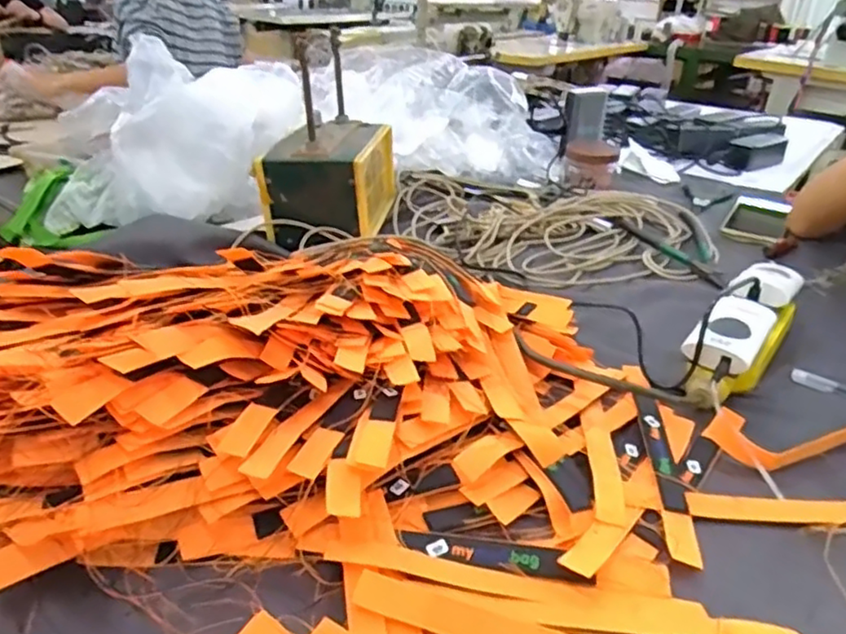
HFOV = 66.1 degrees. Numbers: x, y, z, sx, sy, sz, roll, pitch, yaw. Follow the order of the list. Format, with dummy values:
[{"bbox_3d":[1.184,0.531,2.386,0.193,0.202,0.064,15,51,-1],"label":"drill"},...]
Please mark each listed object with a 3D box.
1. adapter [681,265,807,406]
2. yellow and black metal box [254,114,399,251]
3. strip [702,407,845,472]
[{"bbox_3d":[0.302,0.008,0.607,0.057,0.072,0.232,23,35,33],"label":"adapter"},{"bbox_3d":[-0.122,-0.182,0.848,0.134,0.114,0.187,5,29,6],"label":"yellow and black metal box"},{"bbox_3d":[0.323,0.082,0.531,0.186,0.018,0.061,-9,30,-18],"label":"strip"}]

